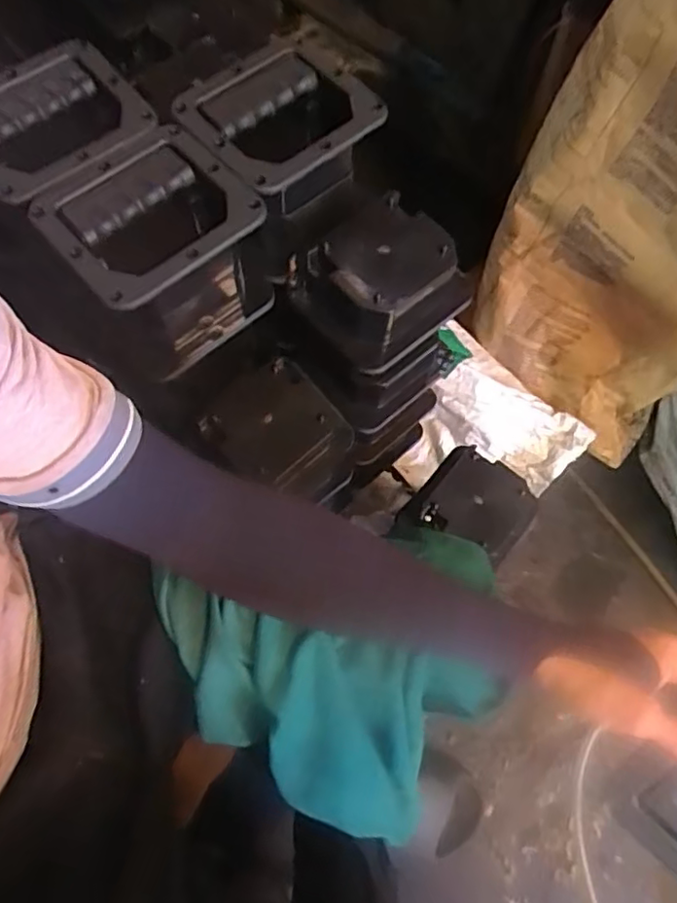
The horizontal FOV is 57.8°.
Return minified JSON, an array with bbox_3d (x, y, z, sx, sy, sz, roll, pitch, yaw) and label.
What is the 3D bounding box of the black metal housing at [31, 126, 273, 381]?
[{"bbox_3d":[-0.152,-0.168,0.543,0.150,0.130,0.137,-38,73,-15],"label":"black metal housing"}]

